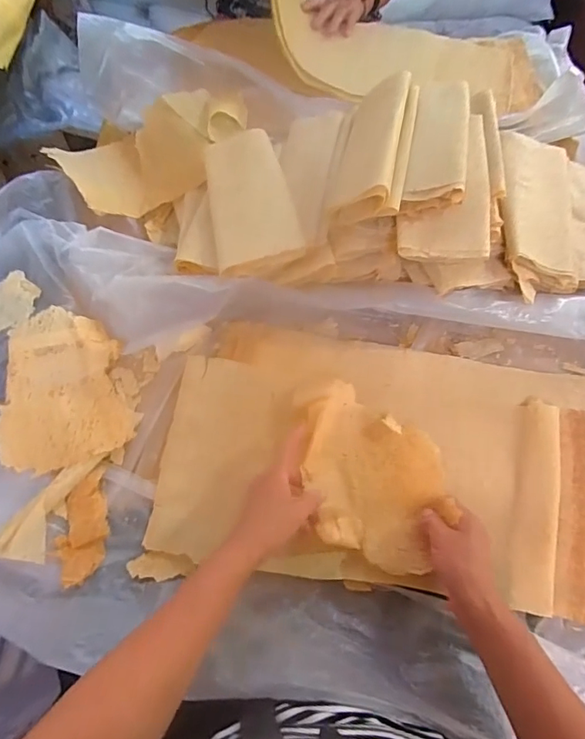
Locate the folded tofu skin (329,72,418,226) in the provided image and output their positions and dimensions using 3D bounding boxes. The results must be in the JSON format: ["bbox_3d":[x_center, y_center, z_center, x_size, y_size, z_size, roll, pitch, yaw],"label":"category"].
[{"bbox_3d":[0.116,-0.312,0.643,0.093,0.065,0.253,12,64,6],"label":"folded tofu skin"}]

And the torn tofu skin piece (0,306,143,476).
[{"bbox_3d":[-0.303,0.027,0.608,0.162,0.061,0.204,-19,65,-10],"label":"torn tofu skin piece"}]

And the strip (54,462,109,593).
[{"bbox_3d":[-0.241,0.178,0.536,0.053,0.022,0.131,1,63,0],"label":"strip"}]

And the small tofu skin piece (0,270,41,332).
[{"bbox_3d":[-0.413,-0.084,0.653,0.110,0.008,0.064,-41,85,-11],"label":"small tofu skin piece"}]

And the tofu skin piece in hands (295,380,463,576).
[{"bbox_3d":[0.099,0.123,0.564,0.160,0.043,0.229,-8,63,-4],"label":"tofu skin piece in hands"}]

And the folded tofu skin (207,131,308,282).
[{"bbox_3d":[-0.063,-0.250,0.675,0.119,0.032,0.260,-9,64,-5],"label":"folded tofu skin"}]

